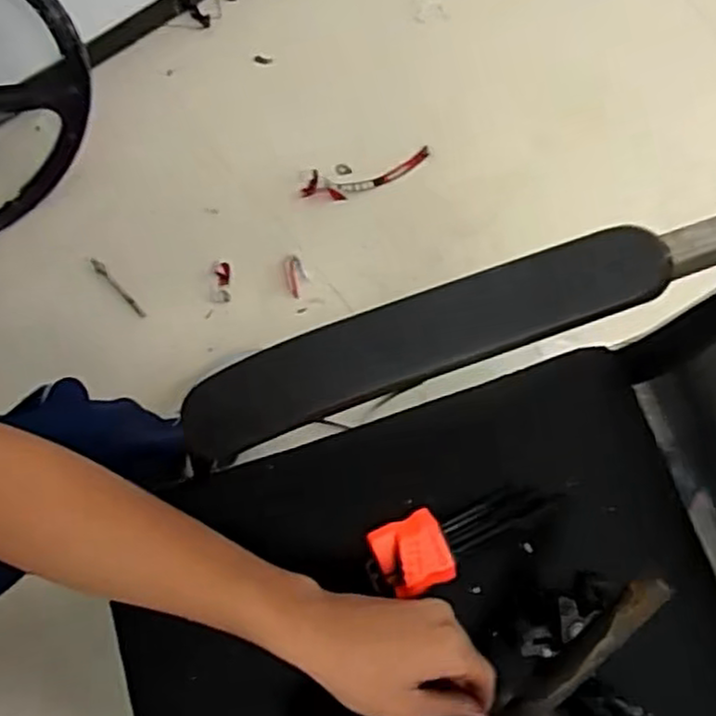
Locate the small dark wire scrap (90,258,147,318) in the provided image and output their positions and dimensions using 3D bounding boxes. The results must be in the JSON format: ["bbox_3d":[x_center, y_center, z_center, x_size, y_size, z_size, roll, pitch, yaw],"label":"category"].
[{"bbox_3d":[-0.340,-0.099,1.050,0.014,0.013,0.106,-42,101,-8],"label":"small dark wire scrap"}]

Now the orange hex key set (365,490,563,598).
[{"bbox_3d":[0.078,0.129,0.551,0.148,0.027,0.052,-23,79,-8],"label":"orange hex key set"}]

